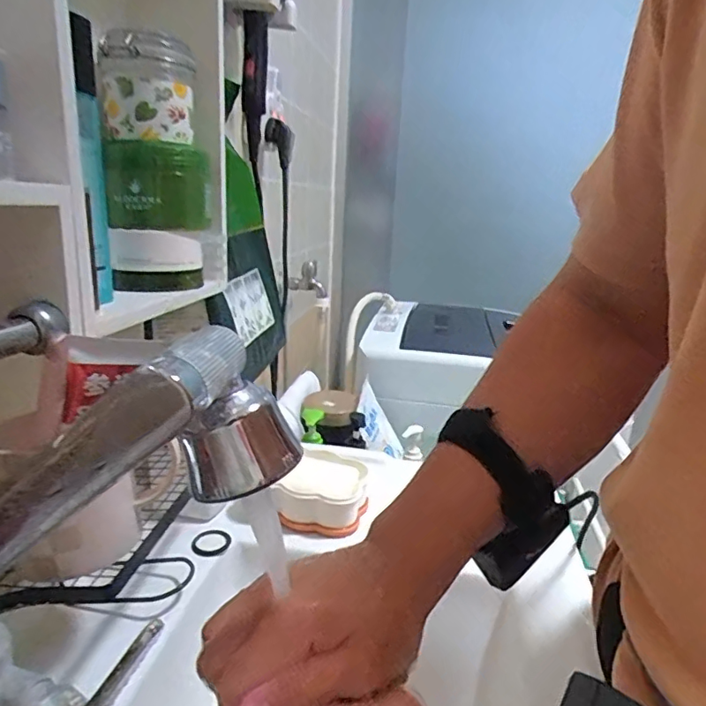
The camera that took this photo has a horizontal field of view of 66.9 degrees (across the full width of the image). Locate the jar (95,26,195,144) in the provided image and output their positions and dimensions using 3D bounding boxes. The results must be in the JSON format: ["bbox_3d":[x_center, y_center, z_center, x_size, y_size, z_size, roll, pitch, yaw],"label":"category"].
[{"bbox_3d":[-0.172,-0.225,0.450,0.076,0.084,0.073,0,16,-12],"label":"jar"}]

